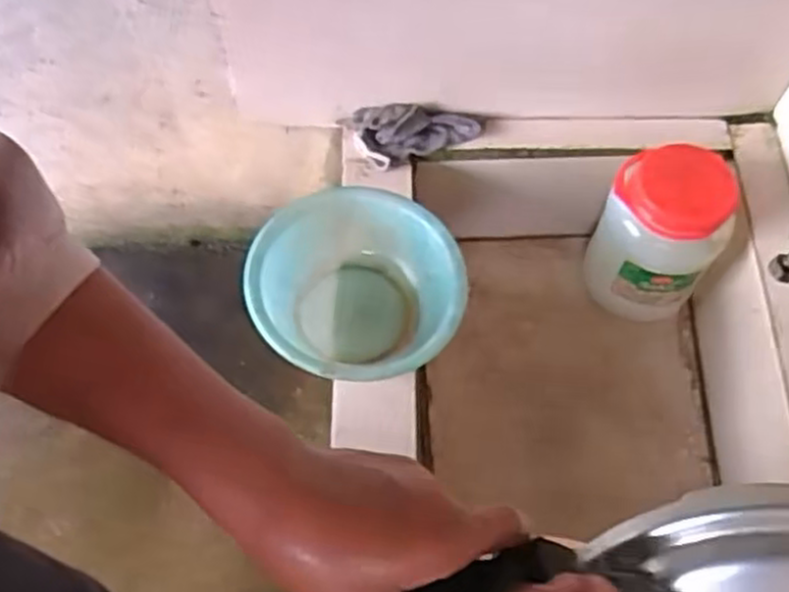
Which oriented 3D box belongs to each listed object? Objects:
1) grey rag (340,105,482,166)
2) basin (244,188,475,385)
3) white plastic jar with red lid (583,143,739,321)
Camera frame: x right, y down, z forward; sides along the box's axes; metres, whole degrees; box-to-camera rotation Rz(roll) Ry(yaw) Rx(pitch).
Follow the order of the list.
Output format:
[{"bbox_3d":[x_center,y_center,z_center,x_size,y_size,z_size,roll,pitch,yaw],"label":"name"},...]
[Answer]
[{"bbox_3d":[0.026,-0.236,1.132,0.192,0.040,0.078,-1,63,2],"label":"grey rag"},{"bbox_3d":[-0.046,-0.004,0.958,0.251,0.124,0.244,-1,63,2],"label":"basin"},{"bbox_3d":[0.386,-0.081,1.159,0.165,0.278,0.154,-1,63,2],"label":"white plastic jar with red lid"}]

